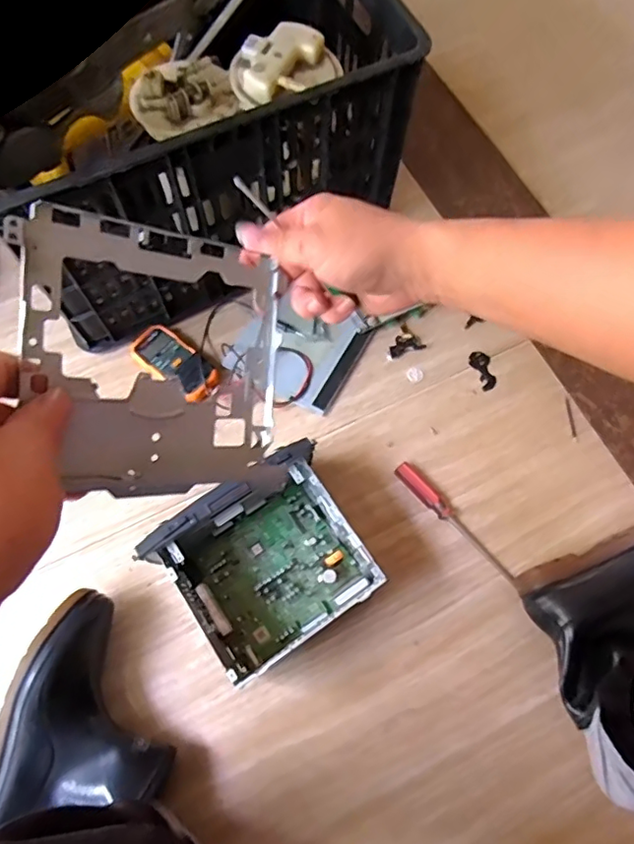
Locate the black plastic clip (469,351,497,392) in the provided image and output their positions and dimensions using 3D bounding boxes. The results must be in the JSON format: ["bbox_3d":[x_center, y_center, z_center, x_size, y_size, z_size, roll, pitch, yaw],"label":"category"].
[{"bbox_3d":[0.226,-0.070,0.770,0.025,0.010,0.055,-19,72,-10],"label":"black plastic clip"}]

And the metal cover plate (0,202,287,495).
[{"bbox_3d":[-0.079,-0.031,0.304,0.143,0.009,0.138,-2,97,-38],"label":"metal cover plate"}]

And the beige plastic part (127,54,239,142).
[{"bbox_3d":[-0.149,-0.363,0.631,0.110,0.037,0.079,-29,73,-11],"label":"beige plastic part"}]

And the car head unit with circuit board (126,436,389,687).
[{"bbox_3d":[-0.053,0.156,0.615,0.187,0.112,0.170,-32,74,-13],"label":"car head unit with circuit board"}]

